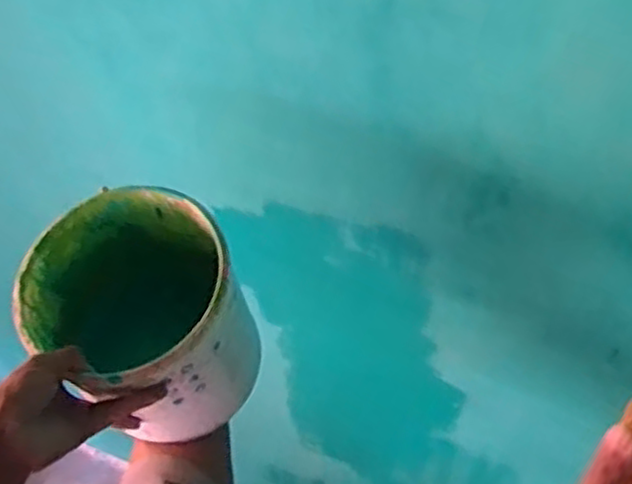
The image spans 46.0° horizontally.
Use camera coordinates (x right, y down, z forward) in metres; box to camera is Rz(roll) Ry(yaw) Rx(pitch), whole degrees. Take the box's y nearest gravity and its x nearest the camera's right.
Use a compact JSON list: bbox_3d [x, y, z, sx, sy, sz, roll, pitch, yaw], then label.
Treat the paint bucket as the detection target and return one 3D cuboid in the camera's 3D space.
[{"bbox_3d":[-0.161,0.073,0.683,0.173,0.185,0.179,0,58,1],"label":"paint bucket"}]

